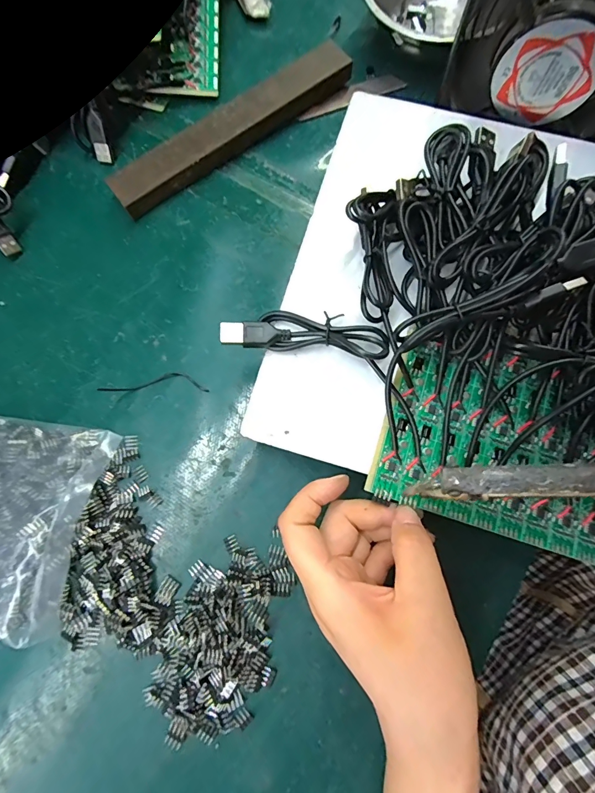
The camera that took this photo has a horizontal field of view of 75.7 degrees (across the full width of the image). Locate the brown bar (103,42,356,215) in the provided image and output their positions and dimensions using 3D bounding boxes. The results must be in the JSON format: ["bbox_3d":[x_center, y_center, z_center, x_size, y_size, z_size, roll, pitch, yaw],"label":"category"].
[{"bbox_3d":[-0.049,-0.206,0.295,0.205,0.020,0.032,-36,79,-7],"label":"brown bar"}]

